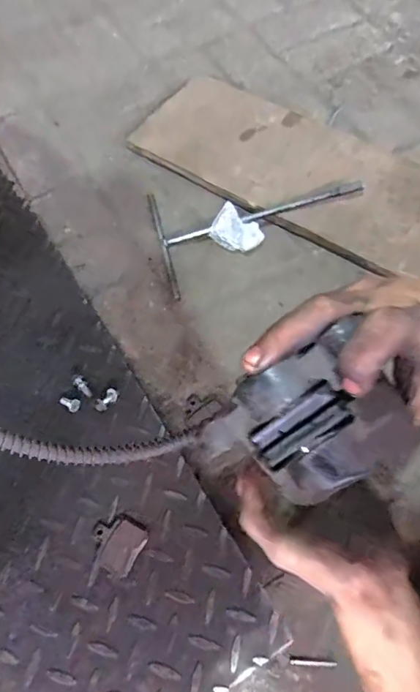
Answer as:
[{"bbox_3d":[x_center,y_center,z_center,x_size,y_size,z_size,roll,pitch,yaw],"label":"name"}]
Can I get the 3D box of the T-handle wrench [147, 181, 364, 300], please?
[{"bbox_3d":[0.070,-0.197,0.712,0.306,0.038,0.198,-14,62,-5],"label":"T-handle wrench"}]

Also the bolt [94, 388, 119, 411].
[{"bbox_3d":[-0.125,0.067,0.590,0.031,0.015,0.015,-40,67,-17],"label":"bolt"}]

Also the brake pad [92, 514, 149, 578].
[{"bbox_3d":[-0.096,0.202,0.504,0.055,0.004,0.052,26,66,15],"label":"brake pad"}]

